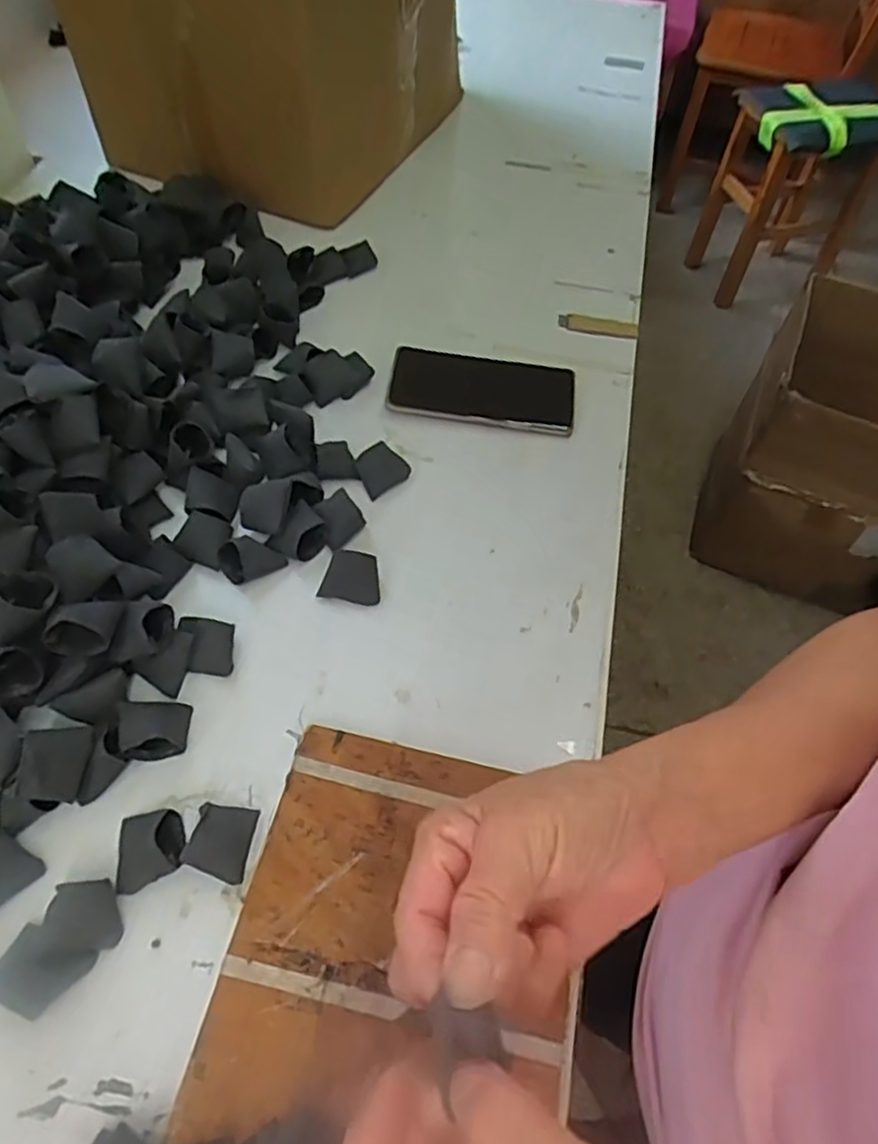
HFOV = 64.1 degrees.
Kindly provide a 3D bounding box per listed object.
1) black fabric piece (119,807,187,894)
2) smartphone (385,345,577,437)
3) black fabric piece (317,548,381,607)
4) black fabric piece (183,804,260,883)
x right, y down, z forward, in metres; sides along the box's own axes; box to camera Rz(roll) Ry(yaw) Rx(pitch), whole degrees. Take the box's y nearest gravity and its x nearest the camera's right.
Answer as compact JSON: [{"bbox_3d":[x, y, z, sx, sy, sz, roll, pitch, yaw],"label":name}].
[{"bbox_3d":[-0.162,0.154,0.393,0.036,0.017,0.041,-6,58,-9],"label":"black fabric piece"},{"bbox_3d":[0.038,-0.160,0.617,0.160,0.014,0.082,9,57,1],"label":"smartphone"},{"bbox_3d":[-0.061,0.003,0.496,0.041,0.025,0.028,10,57,2],"label":"black fabric piece"},{"bbox_3d":[-0.122,0.152,0.399,0.034,0.017,0.039,15,57,5],"label":"black fabric piece"}]

